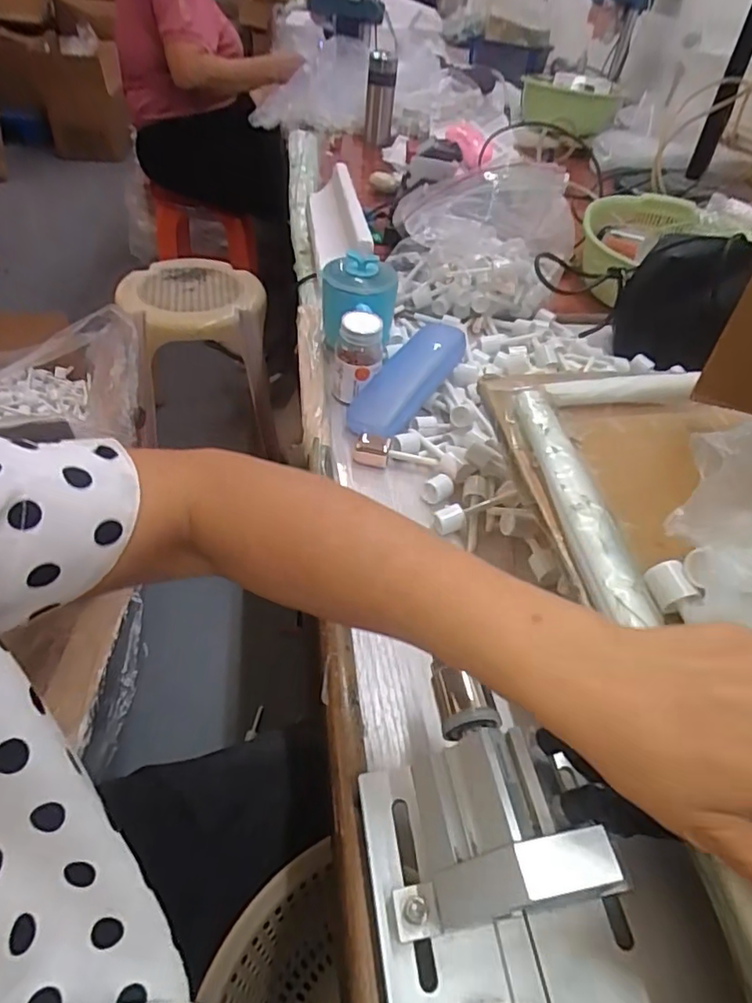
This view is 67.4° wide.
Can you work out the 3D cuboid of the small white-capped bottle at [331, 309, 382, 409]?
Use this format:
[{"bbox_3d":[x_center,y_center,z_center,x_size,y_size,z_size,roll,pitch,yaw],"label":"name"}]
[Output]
[{"bbox_3d":[-0.016,-0.137,0.541,0.042,0.079,0.042,30,50,21],"label":"small white-capped bottle"}]

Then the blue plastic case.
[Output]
[{"bbox_3d":[0.029,-0.117,0.540,0.061,0.031,0.150,30,66,21],"label":"blue plastic case"}]

